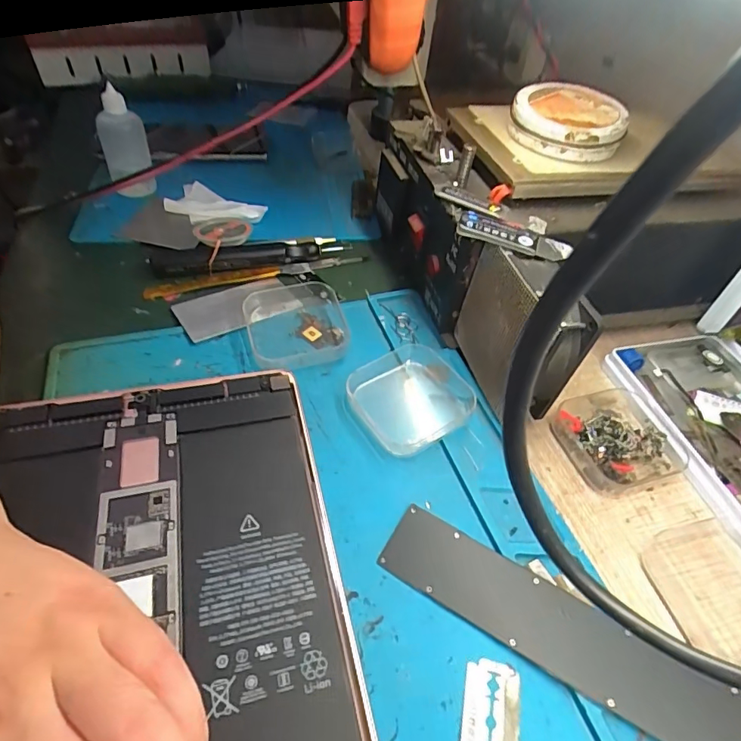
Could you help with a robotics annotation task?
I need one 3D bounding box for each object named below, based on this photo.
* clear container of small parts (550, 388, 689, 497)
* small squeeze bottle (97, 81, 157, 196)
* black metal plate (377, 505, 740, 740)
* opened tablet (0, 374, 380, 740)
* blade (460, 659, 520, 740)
[{"bbox_3d":[0.148,0.038,0.286,0.062,0.018,0.061,-9,49,-14],"label":"clear container of small parts"},{"bbox_3d":[-0.211,-0.195,0.409,0.036,0.079,0.040,-16,51,-19],"label":"small squeeze bottle"},{"bbox_3d":[0.083,0.113,0.208,0.164,0.005,0.033,23,57,22],"label":"black metal plate"},{"bbox_3d":[-0.096,0.105,0.197,0.173,0.012,0.246,-8,49,-12],"label":"opened tablet"},{"bbox_3d":[0.047,0.138,0.187,0.022,0.004,0.043,13,48,7],"label":"blade"}]

